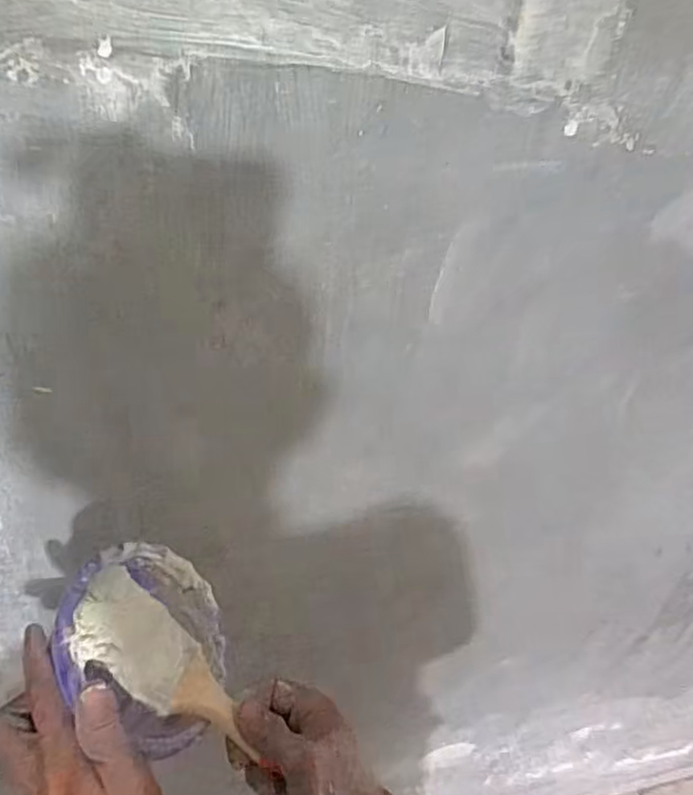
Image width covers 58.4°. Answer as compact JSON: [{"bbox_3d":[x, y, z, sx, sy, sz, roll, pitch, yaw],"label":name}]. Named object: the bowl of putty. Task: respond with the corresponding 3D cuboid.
[{"bbox_3d":[-0.126,0.154,0.398,0.055,0.126,0.127,-32,17,3],"label":"bowl of putty"}]

